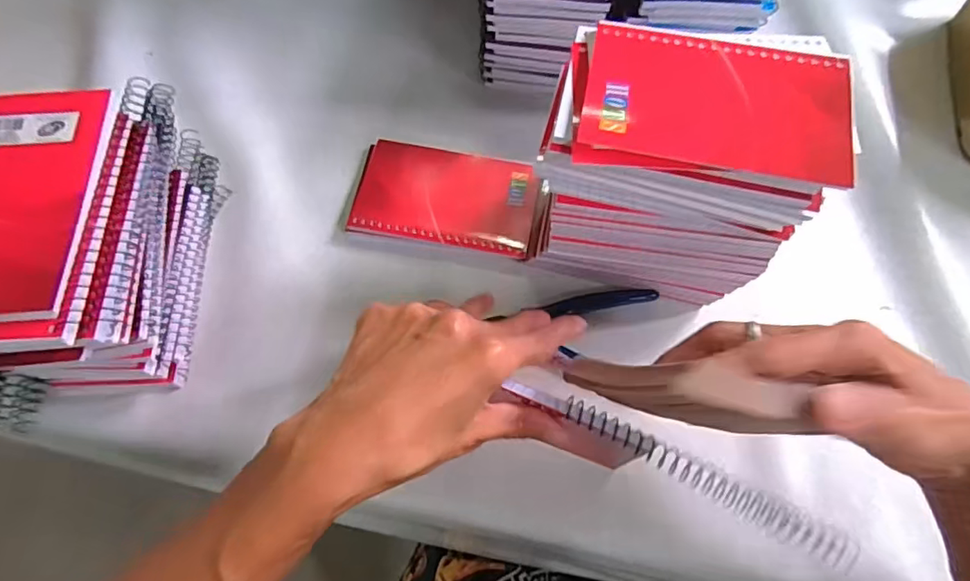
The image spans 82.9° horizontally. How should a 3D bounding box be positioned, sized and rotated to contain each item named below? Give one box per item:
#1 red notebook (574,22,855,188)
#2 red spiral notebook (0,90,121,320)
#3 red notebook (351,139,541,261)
[{"bbox_3d":[0.116,-0.094,0.277,0.128,0.010,0.080,11,68,4],"label":"red notebook"},{"bbox_3d":[-0.242,-0.046,0.276,0.088,0.013,0.129,-2,67,-1],"label":"red spiral notebook"},{"bbox_3d":[-0.028,-0.070,0.411,0.132,0.011,0.082,11,68,4],"label":"red notebook"}]

